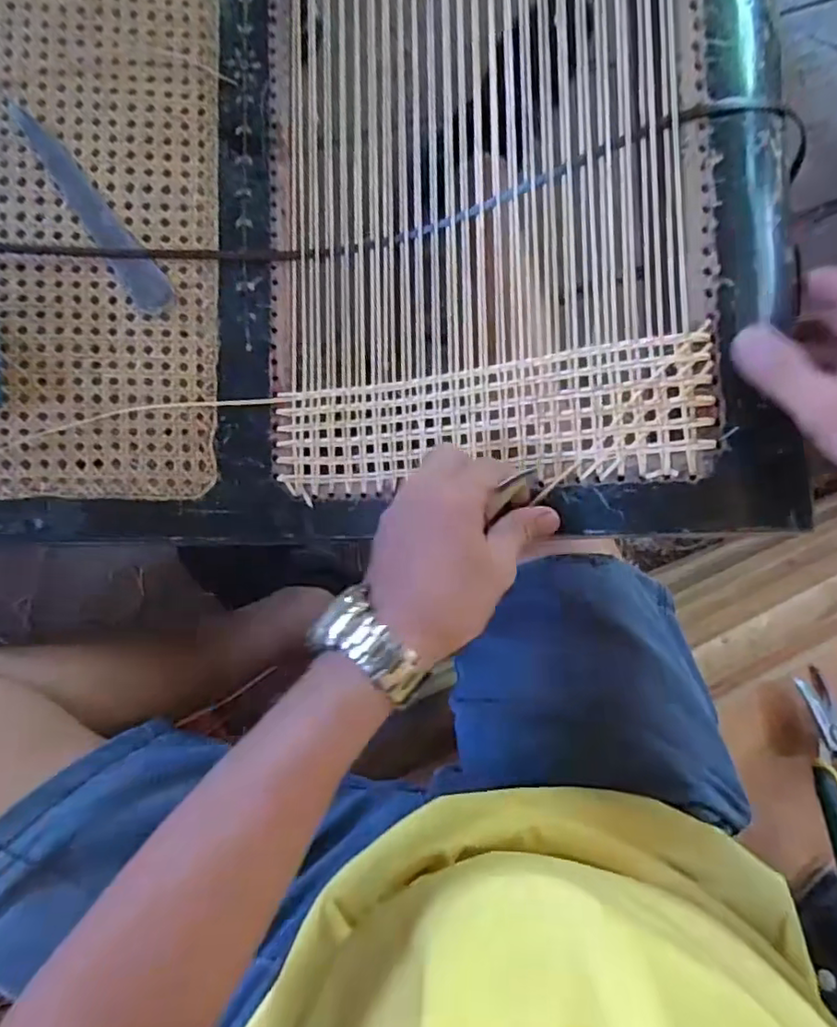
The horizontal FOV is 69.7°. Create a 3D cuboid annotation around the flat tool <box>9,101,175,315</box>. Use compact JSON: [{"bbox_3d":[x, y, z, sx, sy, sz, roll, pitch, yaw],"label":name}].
[{"bbox_3d":[-0.243,-0.228,0.450,0.029,0.004,0.180,-34,88,-8],"label":"flat tool"}]

